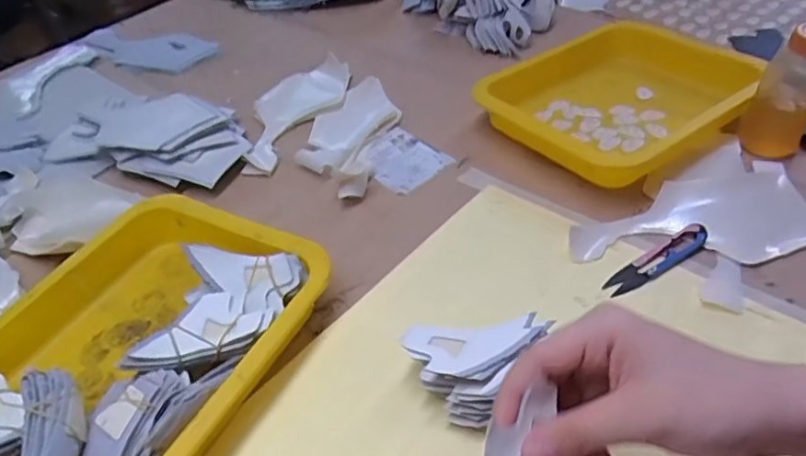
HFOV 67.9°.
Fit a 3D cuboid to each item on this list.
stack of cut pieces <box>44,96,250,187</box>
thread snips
[{"bbox_3d":[-0.265,-0.101,0.619,0.228,0.037,0.109,12,46,18],"label":"stack of cut pieces"},{"bbox_3d":[0.197,0.023,0.463,0.100,0.010,0.022,-27,47,-21],"label":"thread snips"}]

